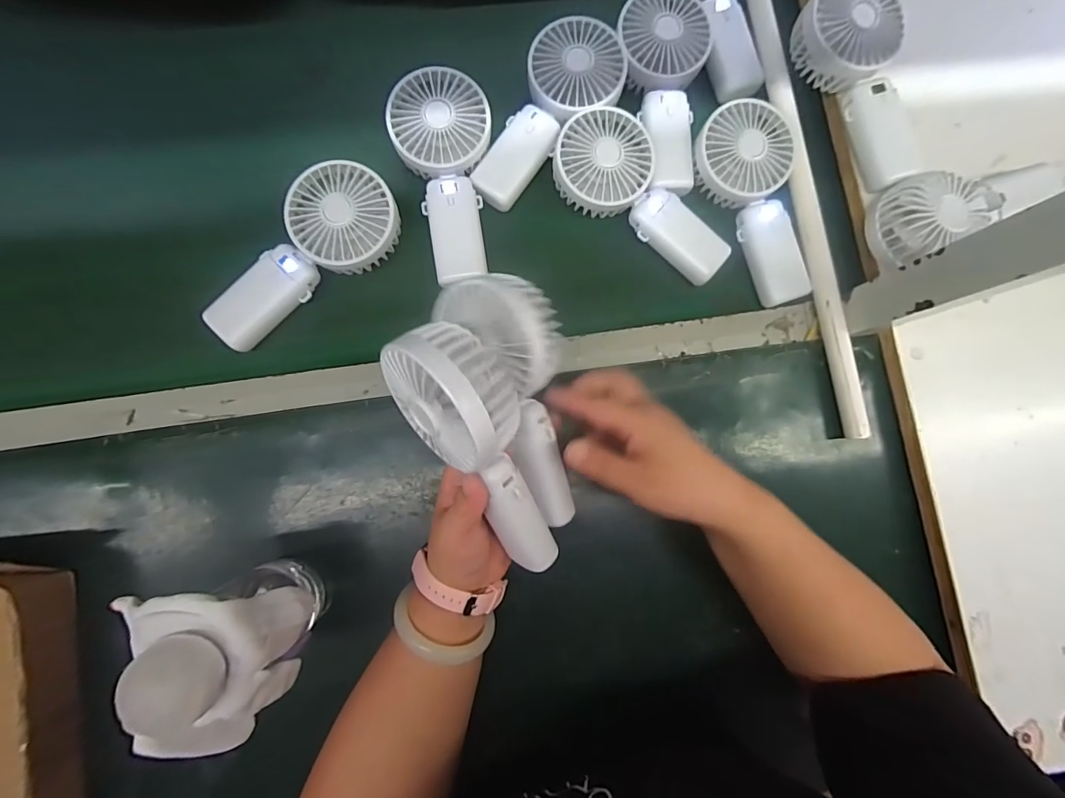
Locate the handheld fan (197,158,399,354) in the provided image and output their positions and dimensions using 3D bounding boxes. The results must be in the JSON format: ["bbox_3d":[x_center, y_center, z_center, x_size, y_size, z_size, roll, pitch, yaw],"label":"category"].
[{"bbox_3d":[-0.199,-0.126,0.389,0.178,0.031,0.086,-35,86,-6],"label":"handheld fan"}]

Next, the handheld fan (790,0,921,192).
[{"bbox_3d":[0.303,-0.280,0.414,0.083,0.053,0.176,-25,85,-5],"label":"handheld fan"}]

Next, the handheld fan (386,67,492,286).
[{"bbox_3d":[-0.075,-0.196,0.411,0.083,0.042,0.174,-9,83,-4],"label":"handheld fan"}]

